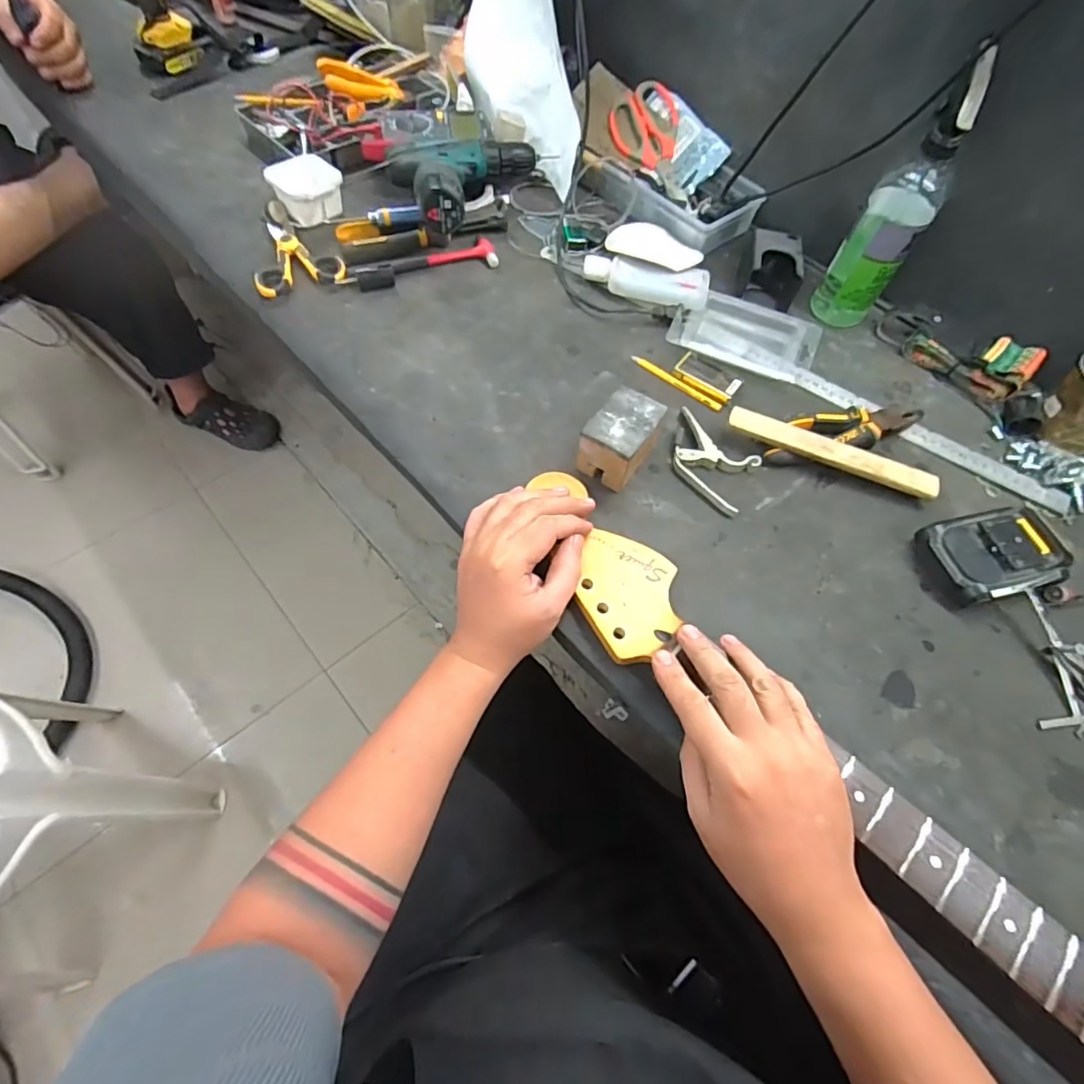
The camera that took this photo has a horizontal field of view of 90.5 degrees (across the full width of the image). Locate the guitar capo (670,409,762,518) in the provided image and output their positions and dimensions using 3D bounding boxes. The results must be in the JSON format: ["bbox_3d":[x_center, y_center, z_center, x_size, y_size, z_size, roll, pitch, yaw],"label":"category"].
[{"bbox_3d":[0.160,-0.078,0.519,0.104,0.011,0.069,41,67,17],"label":"guitar capo"}]

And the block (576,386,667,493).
[{"bbox_3d":[0.074,-0.095,0.498,0.056,0.055,0.084,29,64,12],"label":"block"}]

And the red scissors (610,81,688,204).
[{"bbox_3d":[0.154,-0.522,0.705,0.085,0.007,0.154,-32,86,12],"label":"red scissors"}]

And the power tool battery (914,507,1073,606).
[{"bbox_3d":[0.389,0.009,0.466,0.102,0.043,0.078,-13,63,-10],"label":"power tool battery"}]

